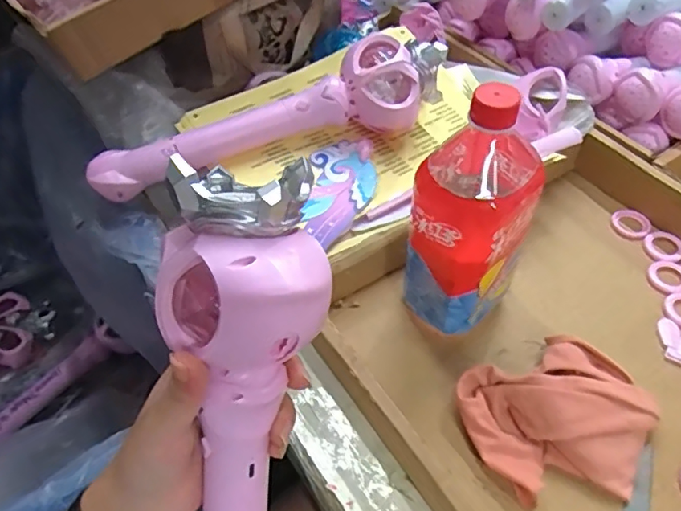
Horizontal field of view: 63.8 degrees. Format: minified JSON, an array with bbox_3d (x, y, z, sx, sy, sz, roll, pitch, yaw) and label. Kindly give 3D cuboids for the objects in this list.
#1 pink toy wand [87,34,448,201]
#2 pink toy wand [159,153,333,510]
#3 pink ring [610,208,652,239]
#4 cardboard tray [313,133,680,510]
[{"bbox_3d":[-0.069,-0.141,0.555,0.363,0.067,0.070,-18,52,-10],"label":"pink toy wand"},{"bbox_3d":[-0.054,0.121,0.318,0.078,0.346,0.077,10,20,12],"label":"pink toy wand"},{"bbox_3d":[0.298,-0.033,0.560,0.038,0.004,0.037,-2,51,3],"label":"pink ring"},{"bbox_3d":[0.212,0.080,0.438,0.379,0.054,0.315,-29,55,-18],"label":"cardboard tray"}]

